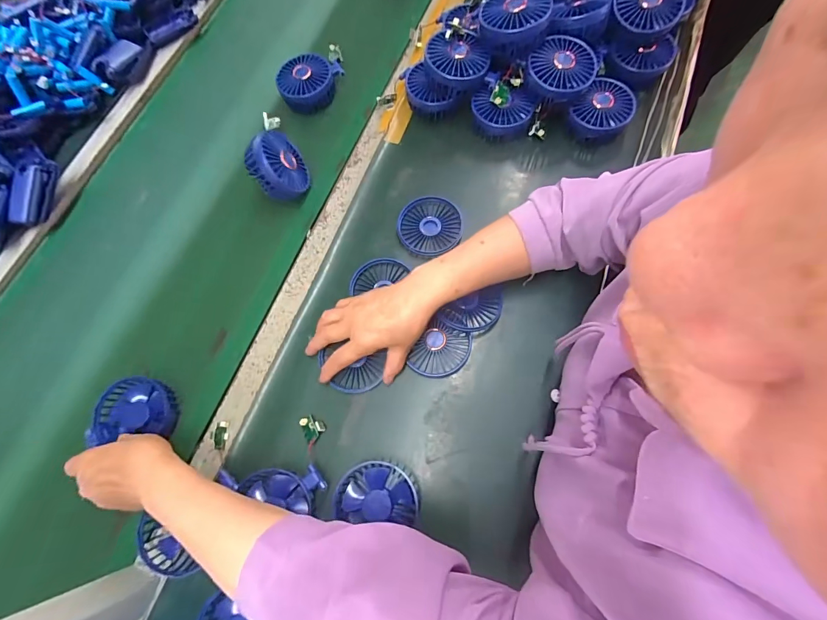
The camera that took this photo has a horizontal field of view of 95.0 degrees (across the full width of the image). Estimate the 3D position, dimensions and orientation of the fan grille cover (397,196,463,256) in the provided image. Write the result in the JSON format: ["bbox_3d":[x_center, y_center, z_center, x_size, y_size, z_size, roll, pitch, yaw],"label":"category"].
[{"bbox_3d":[0.022,-0.117,0.523,0.085,0.012,0.087,-40,76,-10],"label":"fan grille cover"}]

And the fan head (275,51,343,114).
[{"bbox_3d":[-0.165,-0.369,0.608,0.092,0.044,0.097,0,73,3],"label":"fan head"}]

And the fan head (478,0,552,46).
[{"bbox_3d":[0.128,-0.374,0.480,0.085,0.032,0.088,6,72,9],"label":"fan head"}]

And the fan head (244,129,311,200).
[{"bbox_3d":[-0.188,-0.202,0.533,0.090,0.039,0.077,45,40,-26],"label":"fan head"}]

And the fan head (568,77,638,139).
[{"bbox_3d":[0.266,-0.278,0.530,0.073,0.034,0.088,38,78,13],"label":"fan head"}]

